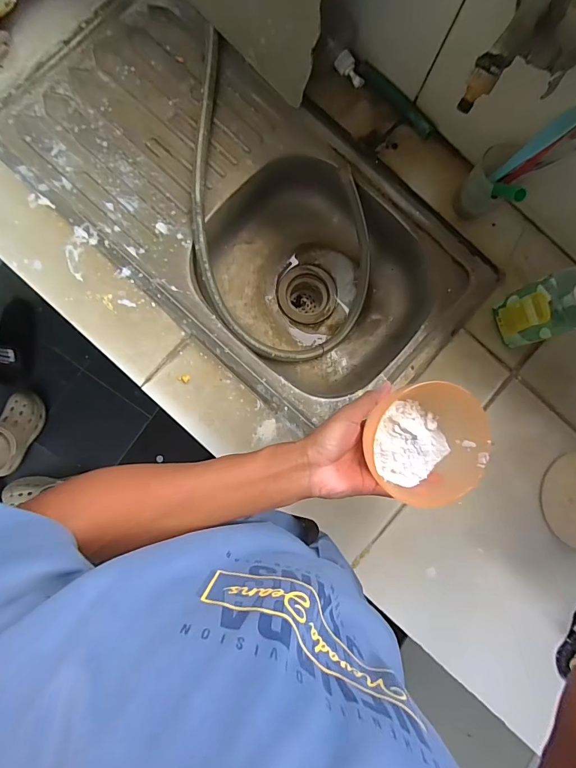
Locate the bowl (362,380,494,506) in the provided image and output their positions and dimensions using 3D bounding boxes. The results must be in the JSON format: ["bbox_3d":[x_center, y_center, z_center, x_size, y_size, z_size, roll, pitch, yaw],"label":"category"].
[{"bbox_3d":[0.142,0.062,0.392,0.109,0.047,0.116,0,86,-4],"label":"bowl"}]

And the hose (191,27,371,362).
[{"bbox_3d":[-0.013,-0.287,0.635,0.271,0.132,0.488,-5,86,-4],"label":"hose"}]

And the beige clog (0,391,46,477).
[{"bbox_3d":[-0.920,0.169,1.276,0.118,0.082,0.281,26,85,-1],"label":"beige clog"}]

